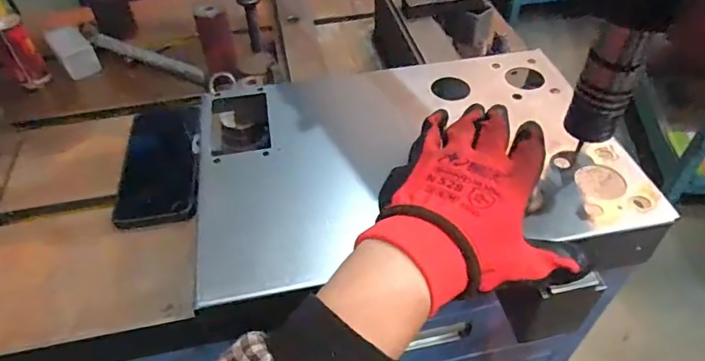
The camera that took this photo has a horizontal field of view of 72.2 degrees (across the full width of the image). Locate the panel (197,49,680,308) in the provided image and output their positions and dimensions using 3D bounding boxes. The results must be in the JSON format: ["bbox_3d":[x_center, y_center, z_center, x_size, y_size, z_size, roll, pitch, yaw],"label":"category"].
[{"bbox_3d":[0.039,-0.024,0.358,0.295,0.011,0.198,-10,47,-5],"label":"panel"}]

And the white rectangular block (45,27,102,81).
[{"bbox_3d":[-0.384,-0.178,0.664,0.044,0.041,0.077,-32,54,-25],"label":"white rectangular block"}]

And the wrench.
[{"bbox_3d":[-0.272,-0.166,0.655,0.293,0.033,0.029,23,52,21],"label":"wrench"}]

